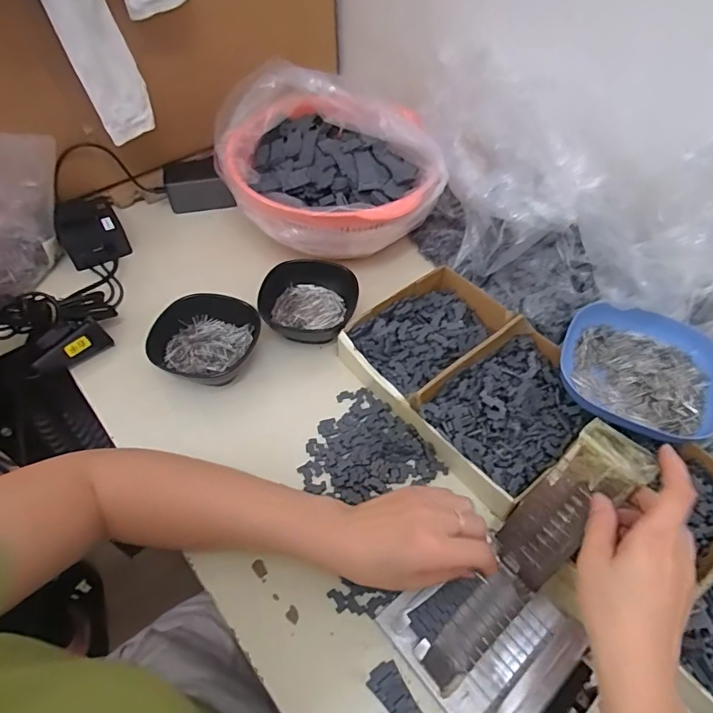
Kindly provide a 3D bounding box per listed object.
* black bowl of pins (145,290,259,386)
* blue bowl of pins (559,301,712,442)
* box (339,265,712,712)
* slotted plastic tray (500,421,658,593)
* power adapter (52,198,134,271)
[{"bbox_3d":[-0.158,-0.015,0.525,0.106,0.052,0.105,1,52,-1],"label":"black bowl of pins"},{"bbox_3d":[0.275,0.014,0.472,0.143,0.036,0.140,1,52,-1],"label":"blue bowl of pins"},{"bbox_3d":[0.193,0.086,0.432,0.185,0.045,0.476,-32,59,-23],"label":"box"},{"bbox_3d":[0.162,0.115,0.375,0.051,0.012,0.135,41,102,26],"label":"slotted plastic tray"},{"bbox_3d":[-0.341,-0.159,0.625,0.072,0.054,0.065,-29,58,-21],"label":"power adapter"}]

